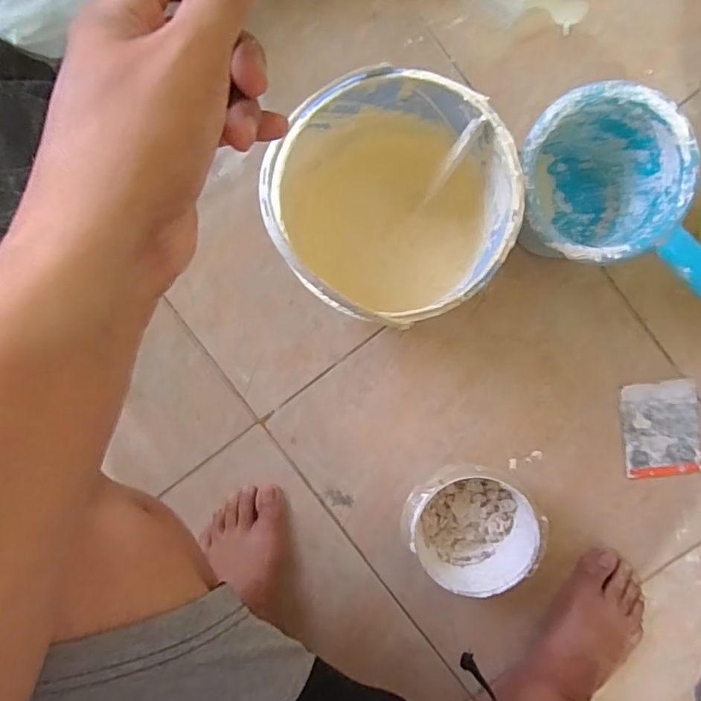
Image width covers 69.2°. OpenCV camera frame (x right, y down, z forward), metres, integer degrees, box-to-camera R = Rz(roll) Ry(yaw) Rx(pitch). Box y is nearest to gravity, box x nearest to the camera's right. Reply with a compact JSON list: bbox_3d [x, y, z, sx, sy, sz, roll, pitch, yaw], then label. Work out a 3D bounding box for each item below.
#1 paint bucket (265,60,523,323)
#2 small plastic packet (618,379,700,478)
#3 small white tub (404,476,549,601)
[{"bbox_3d":[0.047,-0.121,0.456,0.165,0.186,0.162,0,94,3],"label":"paint bucket"},{"bbox_3d":[0.336,0.086,0.549,0.081,0.005,0.101,-8,94,3],"label":"small plastic packet"},{"bbox_3d":[0.119,0.171,0.525,0.112,0.089,0.121,0,94,3],"label":"small white tub"}]

